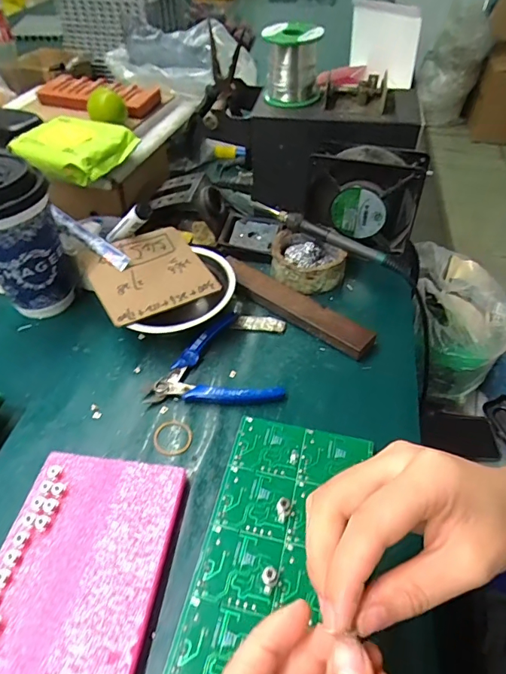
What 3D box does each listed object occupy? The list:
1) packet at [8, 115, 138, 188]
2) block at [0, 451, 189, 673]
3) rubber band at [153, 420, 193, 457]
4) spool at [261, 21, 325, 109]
[{"bbox_3d":[-0.199,-0.209,0.475,0.111,0.026,0.101,23,52,20],"label":"packet"},{"bbox_3d":[-0.113,0.148,0.287,0.109,0.017,0.138,6,47,7],"label":"block"},{"bbox_3d":[-0.067,0.083,0.357,0.032,0.004,0.030,-1,46,1],"label":"rubber band"},{"bbox_3d":[0.044,-0.304,0.483,0.061,0.074,0.061,-1,46,1],"label":"spool"}]

